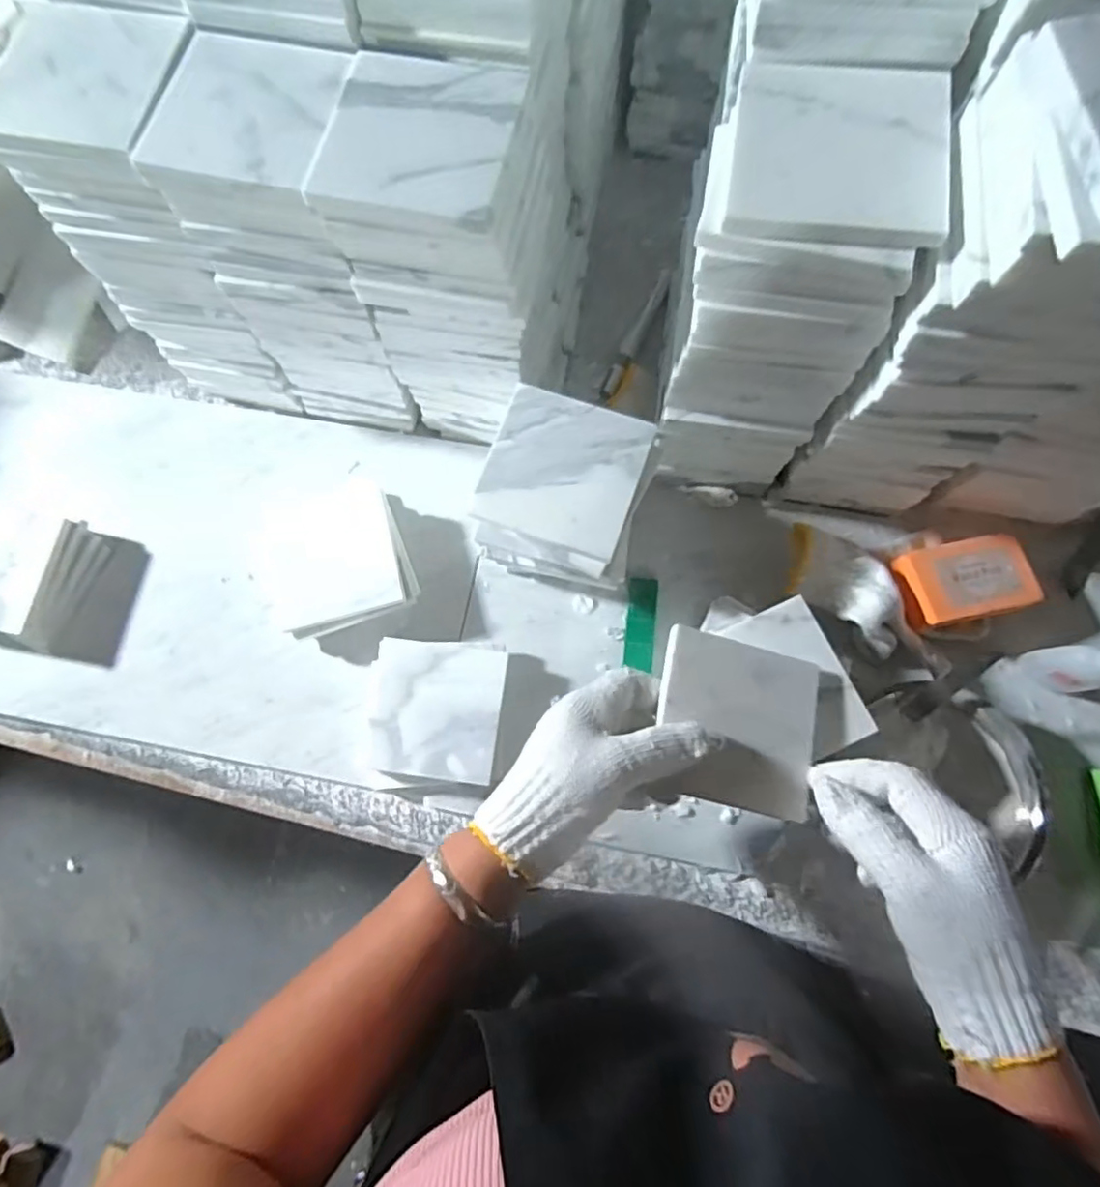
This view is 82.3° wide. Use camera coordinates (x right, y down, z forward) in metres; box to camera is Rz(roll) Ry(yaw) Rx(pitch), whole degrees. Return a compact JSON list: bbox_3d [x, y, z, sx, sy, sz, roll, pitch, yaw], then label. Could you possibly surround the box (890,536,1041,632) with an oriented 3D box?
[{"bbox_3d":[0.321,-0.011,0.485,0.096,0.020,0.060,-13,78,-2],"label":"box"}]

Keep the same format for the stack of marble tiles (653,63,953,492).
[{"bbox_3d":[0.136,-0.176,0.410,0.109,0.247,0.114,10,78,2],"label":"stack of marble tiles"}]

